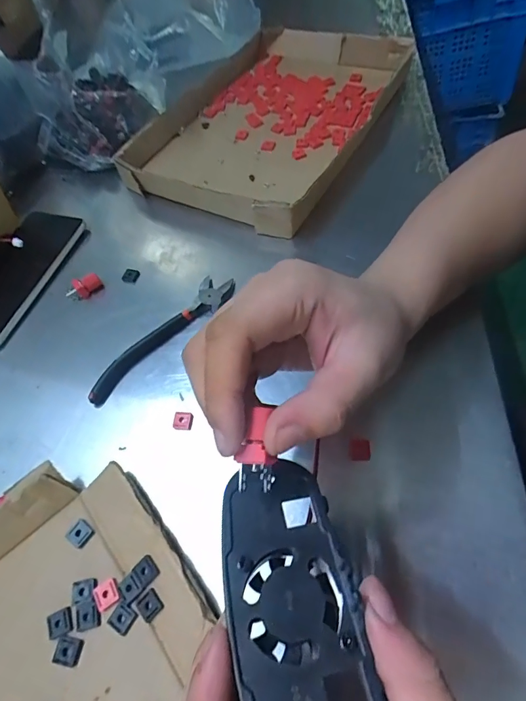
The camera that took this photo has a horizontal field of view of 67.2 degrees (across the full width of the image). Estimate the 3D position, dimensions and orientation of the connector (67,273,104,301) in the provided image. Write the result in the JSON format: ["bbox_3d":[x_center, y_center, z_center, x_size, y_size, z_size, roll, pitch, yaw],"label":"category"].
[{"bbox_3d":[-0.169,-0.060,0.375,0.014,0.015,0.032,37,71,25],"label":"connector"}]

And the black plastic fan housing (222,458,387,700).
[{"bbox_3d":[0.011,0.095,0.147,0.047,0.006,0.110,-13,49,-4],"label":"black plastic fan housing"}]

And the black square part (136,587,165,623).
[{"bbox_3d":[-0.066,0.149,0.232,0.014,0.004,0.014,-42,63,-15],"label":"black square part"}]

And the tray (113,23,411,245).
[{"bbox_3d":[0.011,-0.278,0.465,0.247,0.042,0.339,21,65,19],"label":"tray"}]

